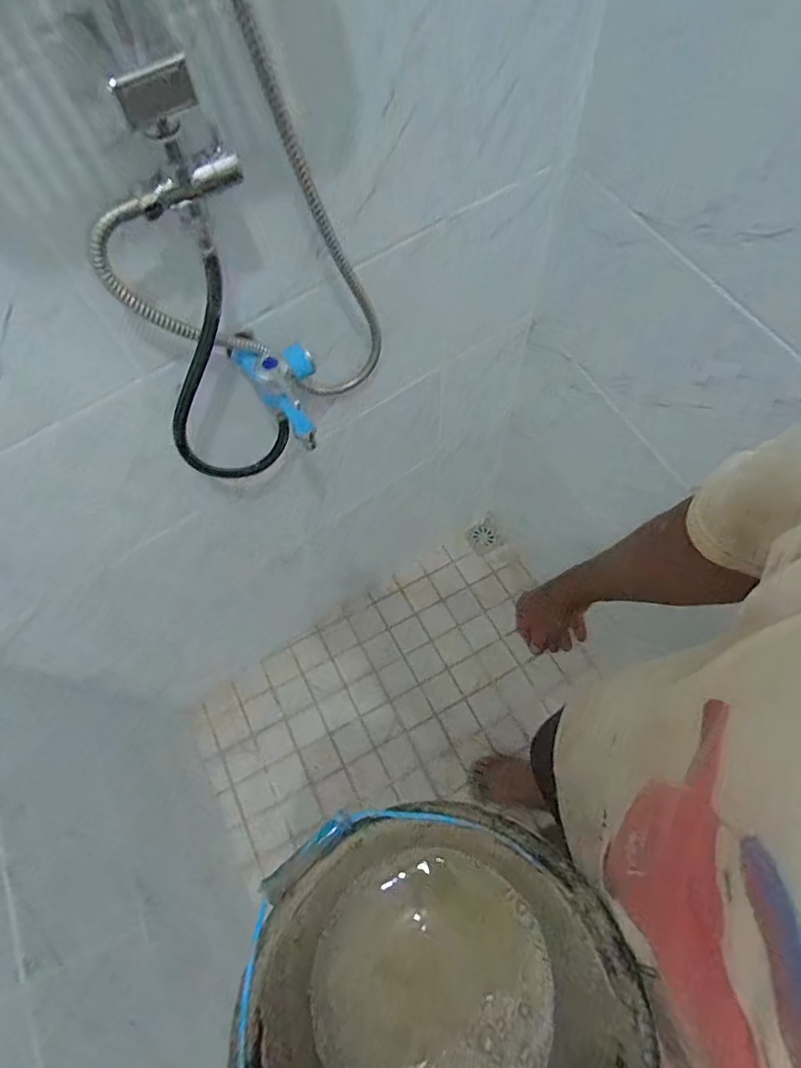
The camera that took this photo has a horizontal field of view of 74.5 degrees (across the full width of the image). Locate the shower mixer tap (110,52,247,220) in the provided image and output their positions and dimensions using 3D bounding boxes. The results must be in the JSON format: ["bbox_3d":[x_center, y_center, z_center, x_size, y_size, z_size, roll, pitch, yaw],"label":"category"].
[{"bbox_3d":[-0.152,-0.266,0.351,0.071,0.089,0.043,-17,66,-5],"label":"shower mixer tap"}]

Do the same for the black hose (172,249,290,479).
[{"bbox_3d":[-0.193,-0.141,0.542,0.118,0.270,0.037,-31,68,-11],"label":"black hose"}]

